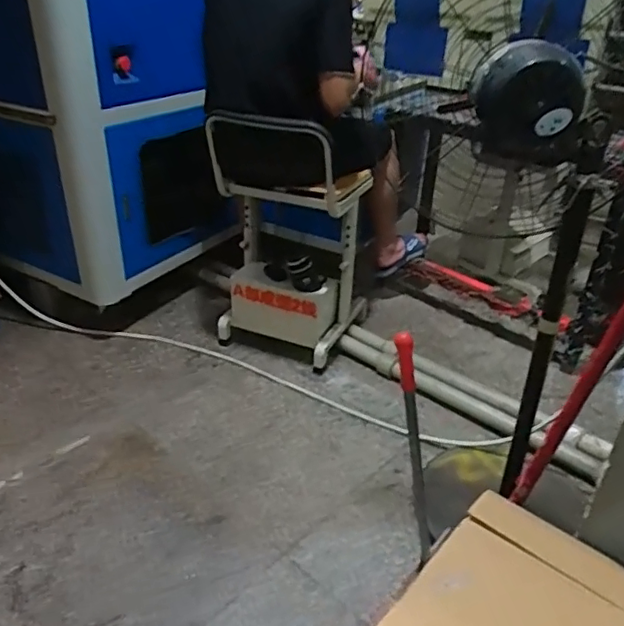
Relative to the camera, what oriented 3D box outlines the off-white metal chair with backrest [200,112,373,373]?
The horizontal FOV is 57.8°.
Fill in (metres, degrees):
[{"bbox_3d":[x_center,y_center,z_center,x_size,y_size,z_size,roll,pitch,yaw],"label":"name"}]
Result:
[{"bbox_3d":[-0.085,-0.236,1.693,0.410,0.725,0.325,15,33,20],"label":"off-white metal chair with backrest"}]

